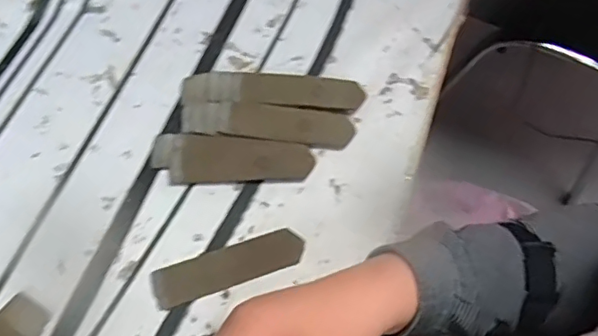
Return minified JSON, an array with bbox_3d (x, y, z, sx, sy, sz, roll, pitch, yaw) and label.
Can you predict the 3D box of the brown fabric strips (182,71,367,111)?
[{"bbox_3d":[-0.020,-0.062,0.452,0.142,0.012,0.029,2,65,-2],"label":"brown fabric strips"}]

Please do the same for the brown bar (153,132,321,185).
[{"bbox_3d":[-0.050,-0.005,0.424,0.118,0.005,0.038,6,64,0],"label":"brown bar"}]

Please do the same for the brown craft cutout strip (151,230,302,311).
[{"bbox_3d":[-0.049,0.068,0.395,0.105,0.004,0.026,-17,67,-11],"label":"brown craft cutout strip"}]

